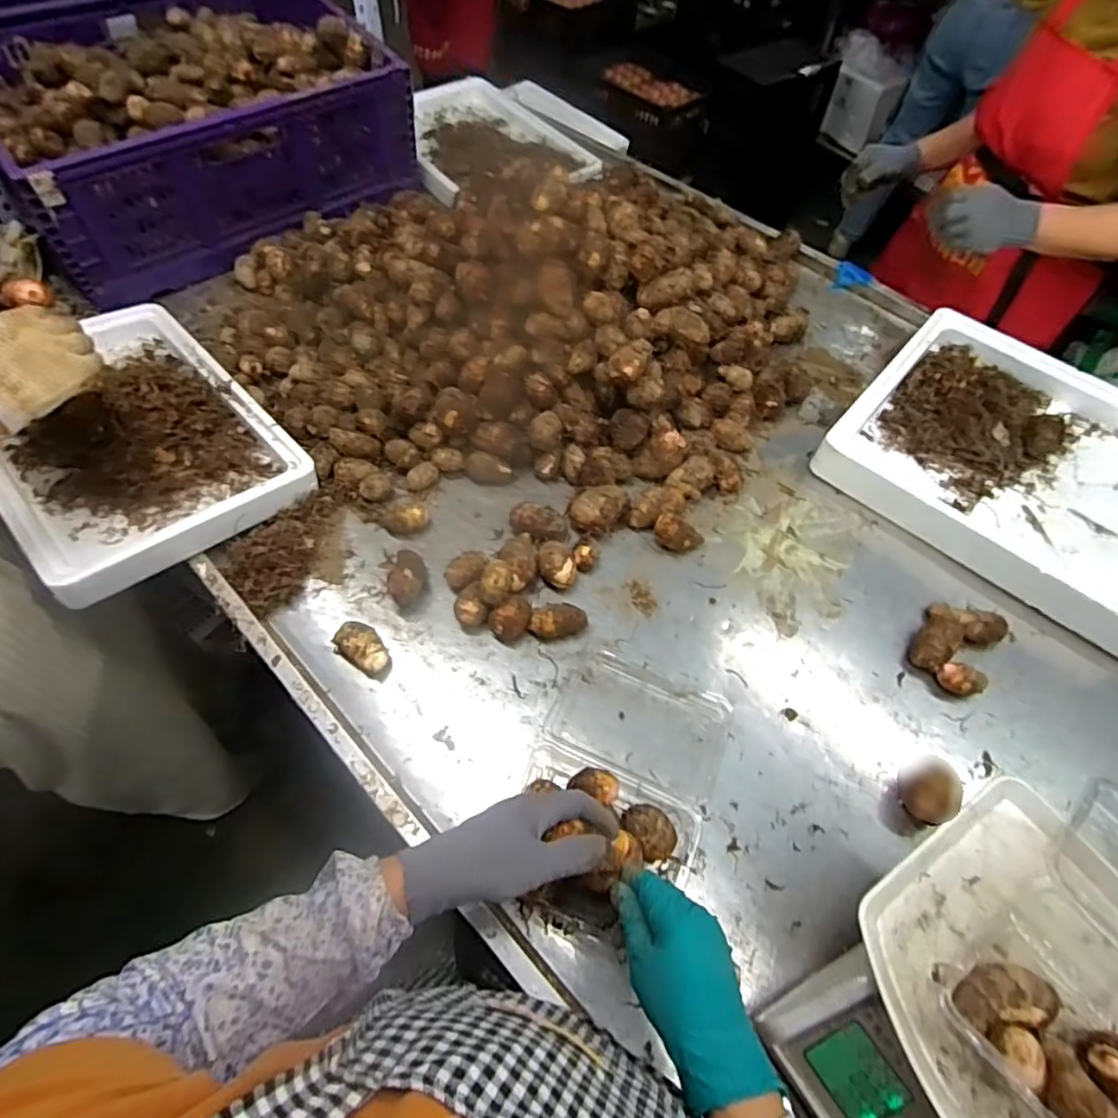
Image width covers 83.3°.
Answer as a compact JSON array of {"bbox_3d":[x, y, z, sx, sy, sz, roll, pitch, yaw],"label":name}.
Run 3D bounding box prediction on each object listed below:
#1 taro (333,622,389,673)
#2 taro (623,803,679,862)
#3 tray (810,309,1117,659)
[{"bbox_3d":[-0.215,0.096,0.687,0.062,0.028,0.038,38,63,20],"label":"taro"},{"bbox_3d":[0.085,0.257,0.592,0.047,0.047,0.052,-36,65,-22],"label":"taro"},{"bbox_3d":[0.621,-0.131,0.838,0.429,0.068,0.402,38,63,20],"label":"tray"}]

